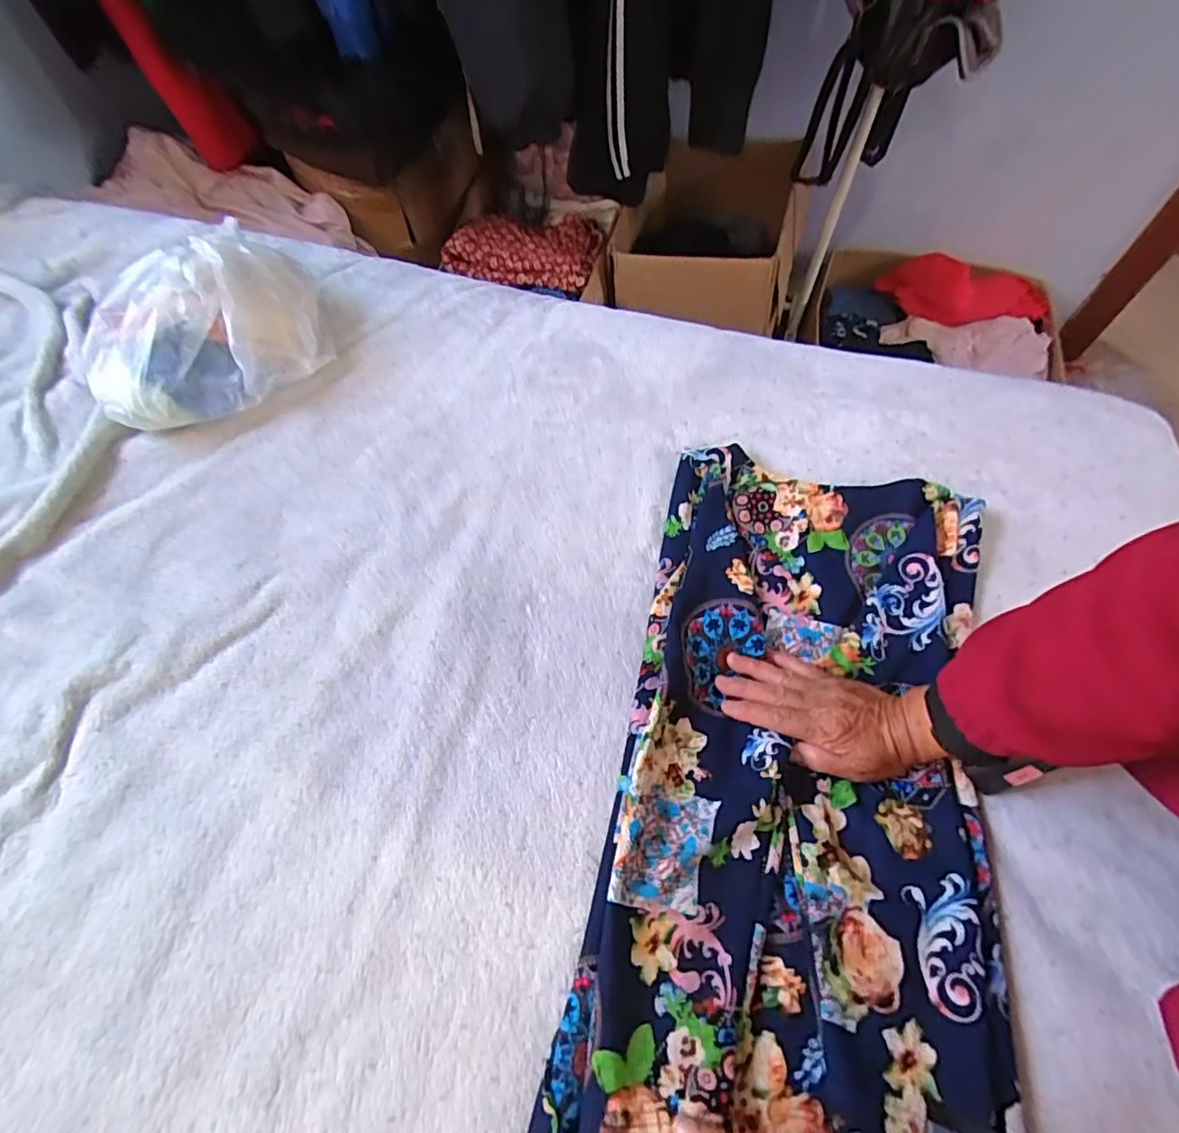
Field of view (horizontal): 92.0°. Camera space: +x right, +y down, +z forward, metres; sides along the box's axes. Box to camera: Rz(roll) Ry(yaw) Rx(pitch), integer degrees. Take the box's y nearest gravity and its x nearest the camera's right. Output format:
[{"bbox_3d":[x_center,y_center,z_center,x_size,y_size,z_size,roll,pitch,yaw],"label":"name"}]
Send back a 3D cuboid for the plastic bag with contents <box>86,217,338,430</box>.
[{"bbox_3d":[-0.406,-0.252,0.603,0.251,0.115,0.144,-37,67,-16],"label":"plastic bag with contents"}]

